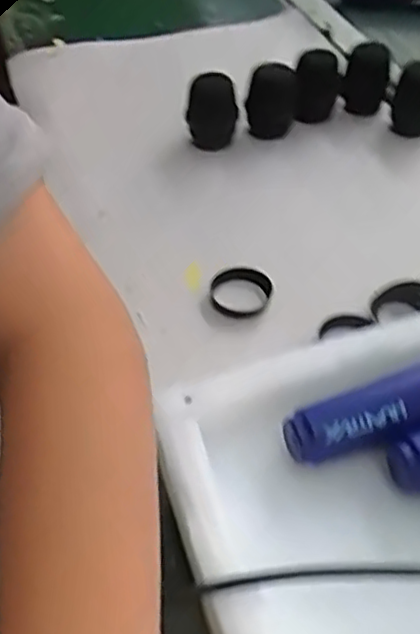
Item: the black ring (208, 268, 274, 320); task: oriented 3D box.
[{"bbox_3d":[0.022,-0.015,0.477,0.044,0.015,0.048,0,46,0],"label":"black ring"}]

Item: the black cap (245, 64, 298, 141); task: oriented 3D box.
[{"bbox_3d":[0.057,-0.199,0.627,0.045,0.055,0.046,0,46,0],"label":"black cap"}]

